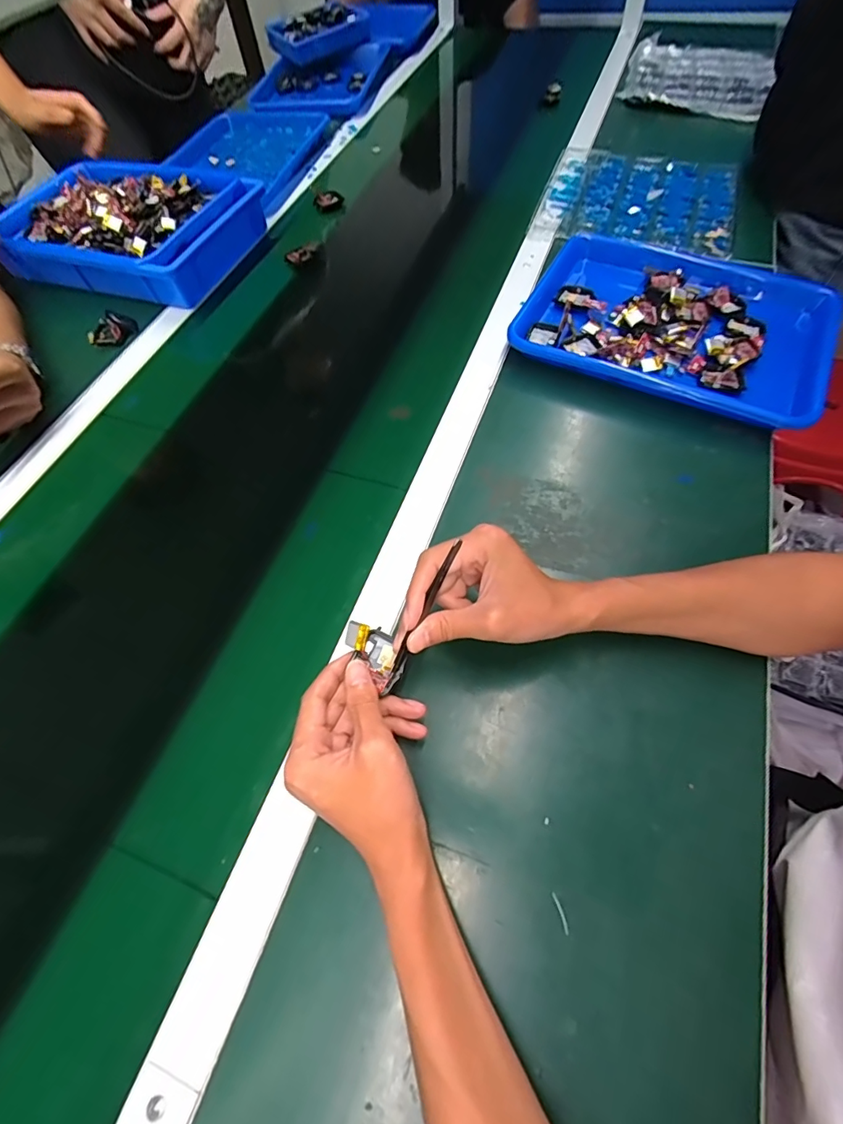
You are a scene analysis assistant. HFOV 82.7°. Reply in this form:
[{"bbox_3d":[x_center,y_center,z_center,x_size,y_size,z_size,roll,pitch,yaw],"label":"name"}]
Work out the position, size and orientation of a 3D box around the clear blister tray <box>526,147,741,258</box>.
[{"bbox_3d":[0.335,-0.562,0.745,0.281,0.027,0.276,19,64,16],"label":"clear blister tray"}]

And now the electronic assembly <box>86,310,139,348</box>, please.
[{"bbox_3d":[-0.418,-0.312,0.648,0.063,0.027,0.045,-37,65,-16],"label":"electronic assembly"}]

